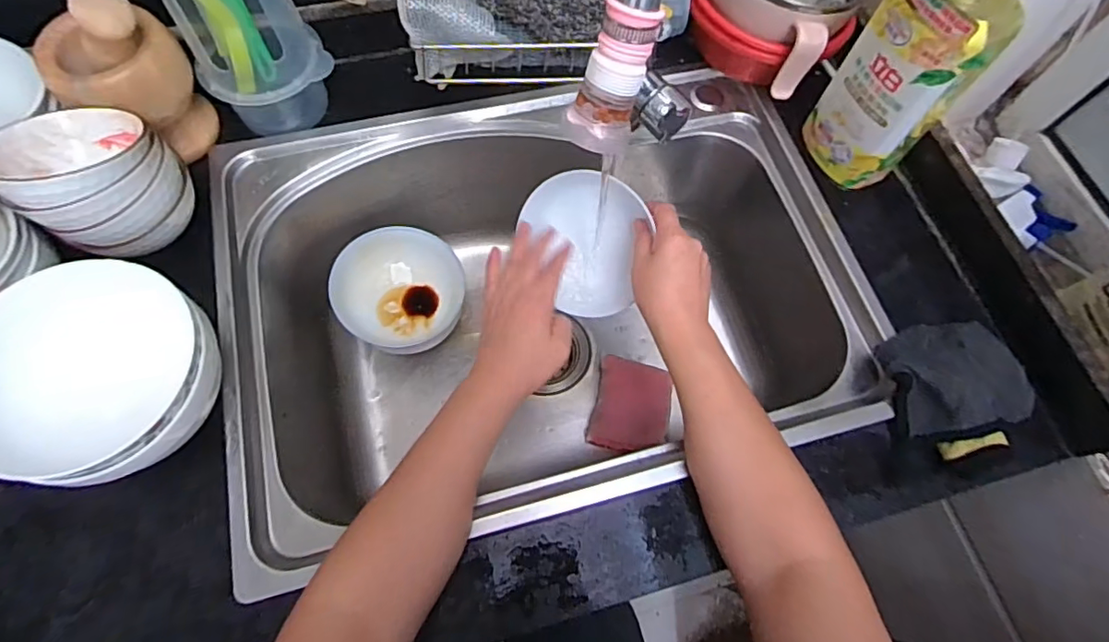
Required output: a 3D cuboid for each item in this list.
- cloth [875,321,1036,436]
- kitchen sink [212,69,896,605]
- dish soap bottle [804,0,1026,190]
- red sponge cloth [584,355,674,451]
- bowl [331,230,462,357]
[{"bbox_3d":[0.347,0.046,0.483,0.120,0.031,0.091,-6,68,-6],"label":"cloth"},{"bbox_3d":[-0.012,-0.016,0.613,0.572,0.213,0.414,-13,69,-8],"label":"kitchen sink"},{"bbox_3d":[0.302,-0.219,0.463,0.094,0.266,0.051,39,71,12],"label":"dish soap bottle"},{"bbox_3d":[0.091,0.099,0.657,0.088,0.005,0.106,9,73,17],"label":"red sponge cloth"},{"bbox_3d":[-0.175,-0.036,0.635,0.129,0.070,0.129,1,68,-3],"label":"bowl"}]

